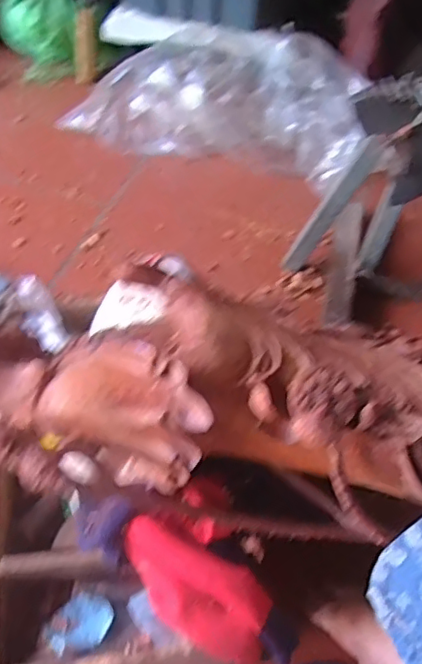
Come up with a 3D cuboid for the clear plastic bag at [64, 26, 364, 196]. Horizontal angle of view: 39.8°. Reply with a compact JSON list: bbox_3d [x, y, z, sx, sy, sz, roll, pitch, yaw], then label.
[{"bbox_3d":[0.005,-0.434,1.076,0.493,0.156,0.225,12,52,6],"label":"clear plastic bag"}]

